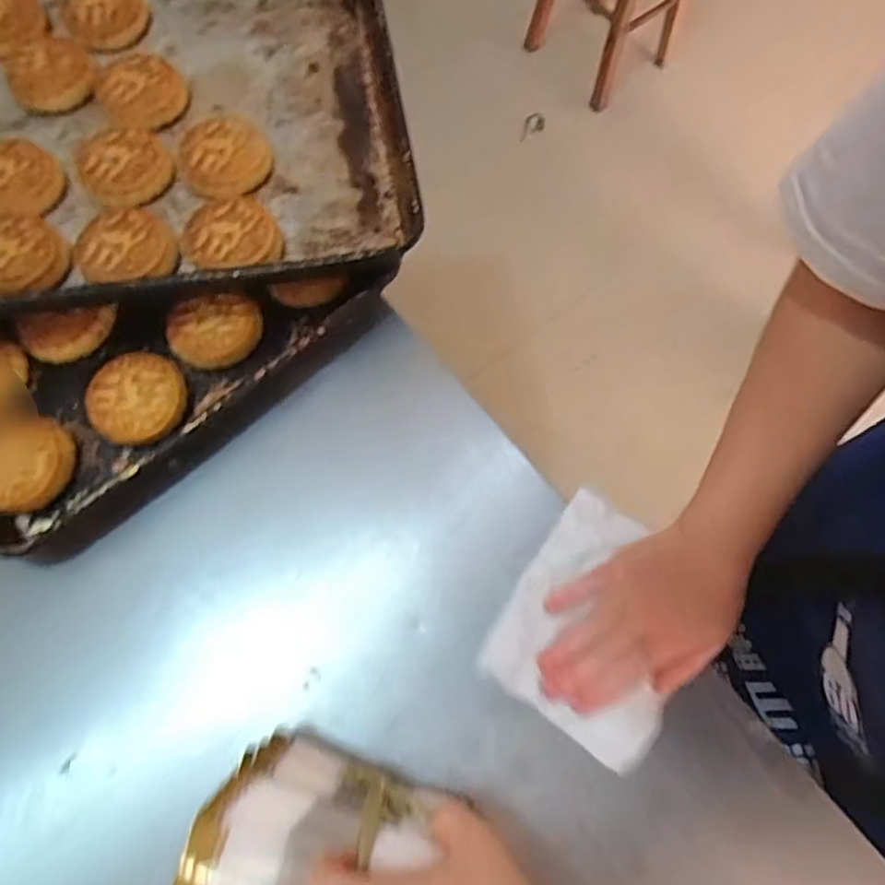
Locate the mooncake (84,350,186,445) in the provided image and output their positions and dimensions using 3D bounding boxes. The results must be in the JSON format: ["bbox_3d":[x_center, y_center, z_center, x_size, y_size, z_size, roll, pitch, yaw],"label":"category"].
[{"bbox_3d":[-0.250,-0.036,0.521,0.072,0.020,0.071,0,70,-1],"label":"mooncake"}]

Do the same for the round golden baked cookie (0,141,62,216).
[{"bbox_3d":[-0.371,-0.229,0.553,0.084,0.030,0.072,33,73,10],"label":"round golden baked cookie"}]

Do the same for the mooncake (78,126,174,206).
[{"bbox_3d":[-0.273,-0.238,0.552,0.072,0.027,0.066,-29,73,-11],"label":"mooncake"}]

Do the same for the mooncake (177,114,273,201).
[{"bbox_3d":[-0.191,-0.251,0.566,0.076,0.034,0.068,-25,72,-10],"label":"mooncake"}]

